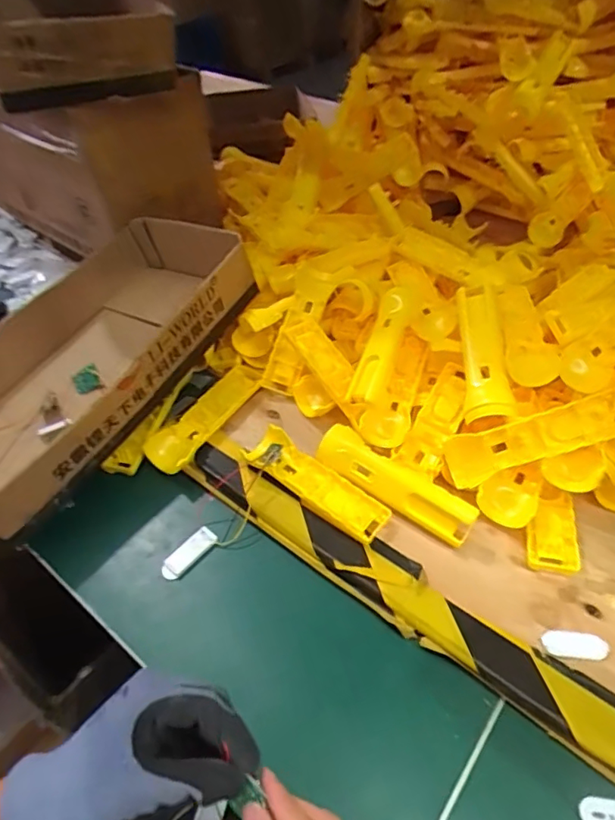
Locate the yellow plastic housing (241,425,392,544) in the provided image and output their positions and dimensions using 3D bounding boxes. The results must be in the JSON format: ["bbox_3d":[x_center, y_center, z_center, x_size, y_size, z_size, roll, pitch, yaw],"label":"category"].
[{"bbox_3d":[0.008,0.074,0.529,0.158,0.022,0.048,30,54,26],"label":"yellow plastic housing"}]

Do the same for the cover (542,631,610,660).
[{"bbox_3d":[0.218,0.191,0.424,0.051,0.004,0.020,3,47,4],"label":"cover"}]

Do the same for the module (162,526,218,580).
[{"bbox_3d":[-0.114,0.137,0.500,0.021,0.007,0.058,33,55,28],"label":"module"}]

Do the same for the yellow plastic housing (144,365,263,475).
[{"bbox_3d":[-0.110,0.006,0.598,0.049,0.023,0.169,27,53,24],"label":"yellow plastic housing"}]

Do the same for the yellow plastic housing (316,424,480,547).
[{"bbox_3d":[0.082,0.072,0.508,0.160,0.035,0.035,29,54,26],"label":"yellow plastic housing"}]

